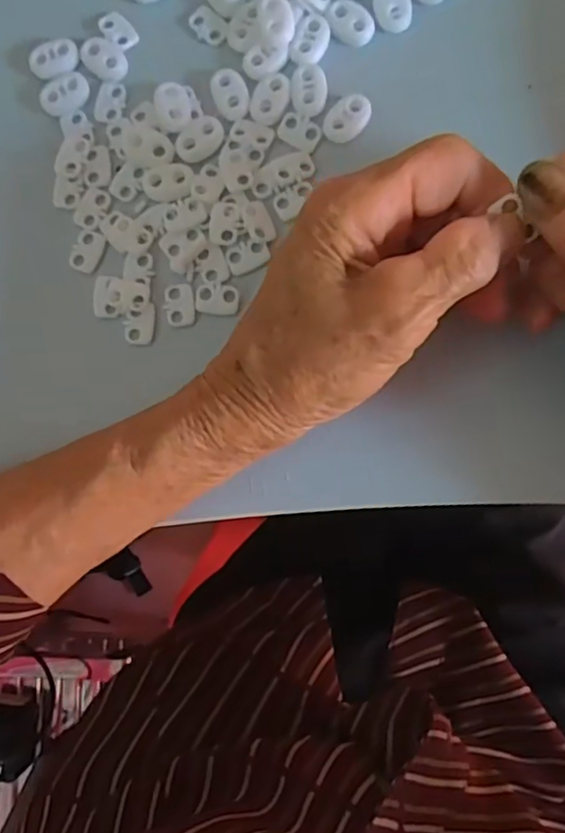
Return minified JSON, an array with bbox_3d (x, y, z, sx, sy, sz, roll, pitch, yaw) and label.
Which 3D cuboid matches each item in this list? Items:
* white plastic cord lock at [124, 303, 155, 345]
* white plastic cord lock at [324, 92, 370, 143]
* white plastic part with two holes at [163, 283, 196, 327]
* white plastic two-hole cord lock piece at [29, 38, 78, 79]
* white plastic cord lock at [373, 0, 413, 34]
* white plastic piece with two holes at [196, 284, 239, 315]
[{"bbox_3d":[-0.060,-0.039,0.263,0.013,0.004,0.017,-6,85,5],"label":"white plastic cord lock"},{"bbox_3d":[0.027,-0.126,0.264,0.015,0.004,0.022,35,89,7],"label":"white plastic cord lock"},{"bbox_3d":[-0.043,-0.047,0.263,0.013,0.004,0.018,-7,85,5],"label":"white plastic part with two holes"},{"bbox_3d":[-0.100,-0.157,0.273,0.021,0.004,0.016,-25,84,3],"label":"white plastic two-hole cord lock piece"},{"bbox_3d":[0.047,-0.174,0.265,0.015,0.004,0.022,-9,85,4],"label":"white plastic cord lock"},{"bbox_3d":[-0.027,-0.049,0.263,0.018,0.004,0.012,1,86,5],"label":"white plastic piece with two holes"}]

